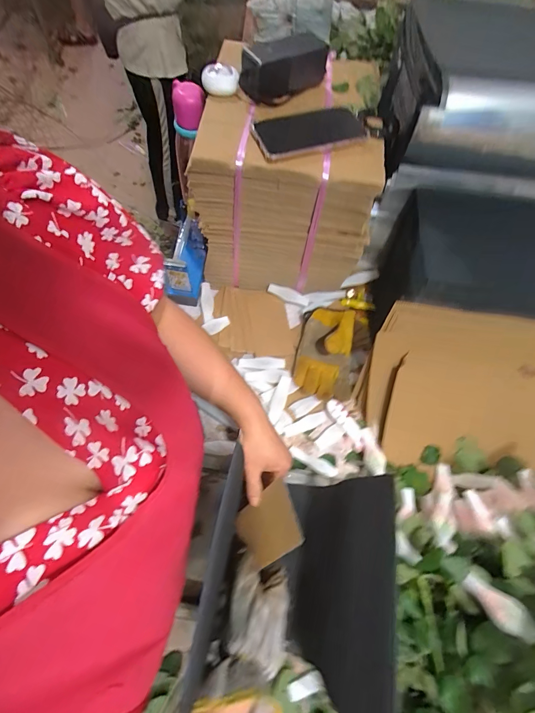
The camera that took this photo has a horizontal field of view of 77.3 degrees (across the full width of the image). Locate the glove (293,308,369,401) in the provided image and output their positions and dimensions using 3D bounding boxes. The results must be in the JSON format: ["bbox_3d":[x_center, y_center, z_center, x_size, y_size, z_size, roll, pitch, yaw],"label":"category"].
[{"bbox_3d":[0.126,-0.019,0.651,0.127,0.058,0.203,22,66,7],"label":"glove"}]

